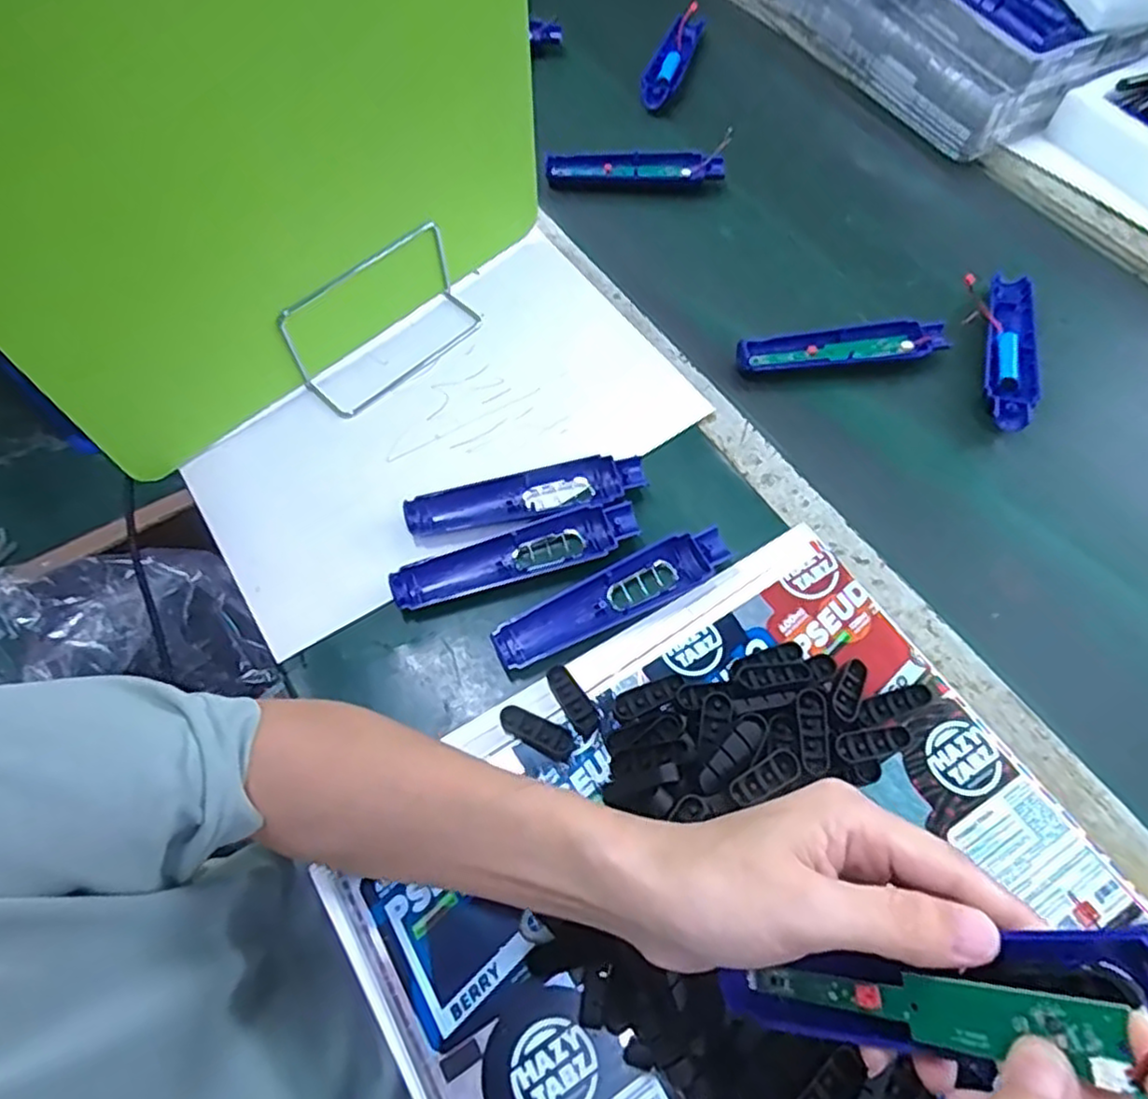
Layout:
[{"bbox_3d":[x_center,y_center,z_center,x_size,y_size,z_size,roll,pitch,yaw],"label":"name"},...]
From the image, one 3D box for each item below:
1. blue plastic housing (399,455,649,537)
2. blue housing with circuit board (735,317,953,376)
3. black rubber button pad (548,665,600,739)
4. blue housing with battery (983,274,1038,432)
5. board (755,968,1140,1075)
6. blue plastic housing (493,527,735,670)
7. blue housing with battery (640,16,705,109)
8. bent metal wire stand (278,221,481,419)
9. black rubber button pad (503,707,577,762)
[{"bbox_3d":[-0.034,-0.037,0.505,0.171,0.016,0.040,-11,62,-6],"label":"blue plastic housing"},{"bbox_3d":[0.220,-0.167,0.579,0.168,0.027,0.033,-4,61,-3],"label":"blue housing with circuit board"},{"bbox_3d":[-0.001,0.094,0.439,0.016,0.004,0.050,-28,65,-15],"label":"black rubber button pad"},{"bbox_3d":[0.359,-0.168,0.579,0.042,0.022,0.164,14,62,7],"label":"blue housing with battery"},{"bbox_3d":[0.111,0.153,0.232,0.007,0.135,0.018,21,58,-23],"label":"board"},{"bbox_3d":[0.026,0.031,0.466,0.167,0.017,0.037,-23,64,-13],"label":"blue plastic housing"},{"bbox_3d":[0.108,-0.540,0.770,0.034,0.023,0.166,17,62,9],"label":"blue housing with battery"},{"bbox_3d":[-0.144,-0.182,0.541,0.055,0.080,0.151,40,68,19],"label":"bent metal wire stand"},{"bbox_3d":[-0.023,0.112,0.427,0.048,0.006,0.018,25,64,13],"label":"black rubber button pad"}]

